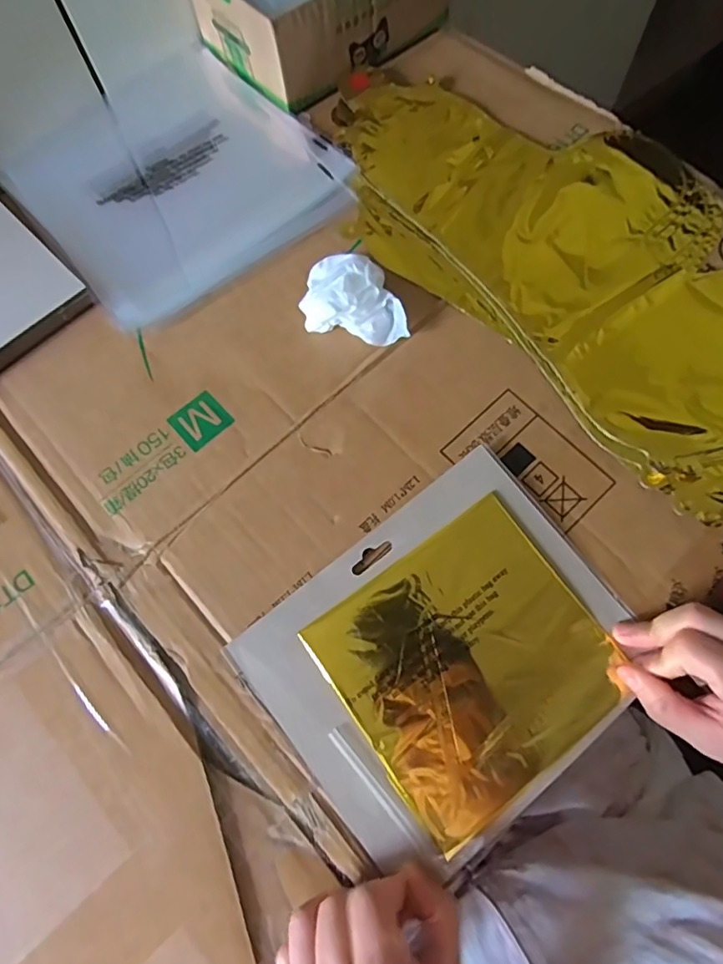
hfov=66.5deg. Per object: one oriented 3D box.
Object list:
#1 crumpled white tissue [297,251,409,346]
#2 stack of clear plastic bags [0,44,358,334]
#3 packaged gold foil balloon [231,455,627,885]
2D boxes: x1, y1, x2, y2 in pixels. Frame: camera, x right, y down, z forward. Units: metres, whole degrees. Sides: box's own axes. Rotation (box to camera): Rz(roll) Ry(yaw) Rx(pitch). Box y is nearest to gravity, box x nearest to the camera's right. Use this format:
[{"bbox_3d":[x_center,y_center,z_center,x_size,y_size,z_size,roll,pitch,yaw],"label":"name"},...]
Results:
[{"bbox_3d":[-0.002,-0.125,0.376,0.070,0.028,0.049,13,72,6],"label":"crumpled white tissue"},{"bbox_3d":[-0.154,-0.250,0.442,0.212,0.014,0.246,-38,70,-11],"label":"stack of clear plastic bags"},{"bbox_3d":[0.049,0.096,0.311,0.193,0.015,0.160,-37,74,-10],"label":"packaged gold foil balloon"}]

